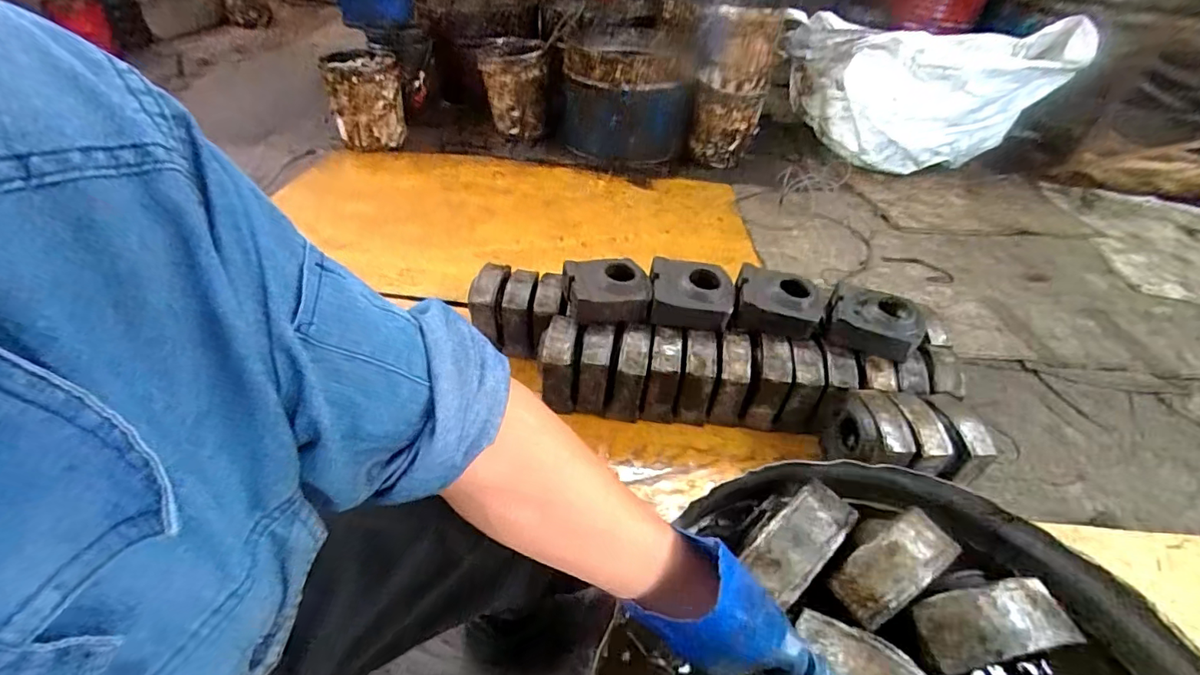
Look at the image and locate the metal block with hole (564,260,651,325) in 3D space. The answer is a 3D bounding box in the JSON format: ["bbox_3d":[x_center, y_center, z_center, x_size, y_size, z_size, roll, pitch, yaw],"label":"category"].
[{"bbox_3d":[0.015,-0.107,1.176,0.187,0.084,0.144,0,41,-6],"label":"metal block with hole"}]

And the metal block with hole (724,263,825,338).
[{"bbox_3d":[0.403,-0.074,1.168,0.198,0.097,0.138,12,41,8],"label":"metal block with hole"}]

